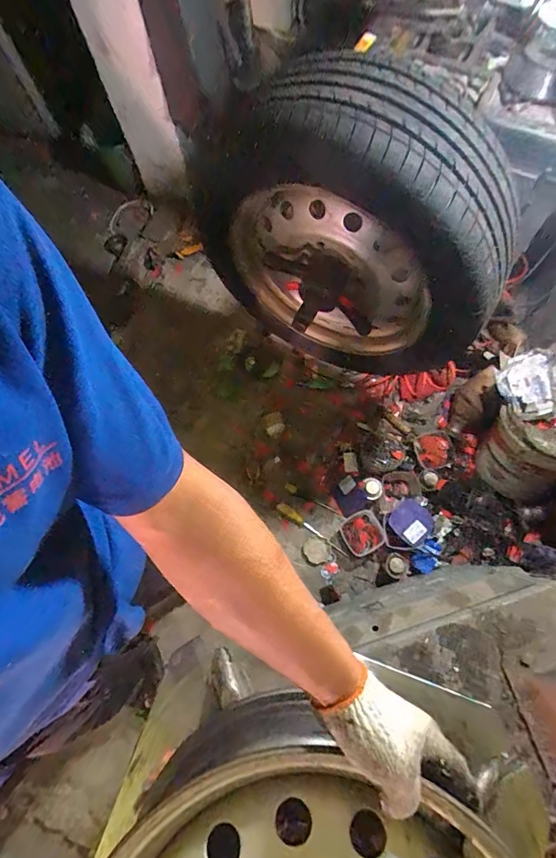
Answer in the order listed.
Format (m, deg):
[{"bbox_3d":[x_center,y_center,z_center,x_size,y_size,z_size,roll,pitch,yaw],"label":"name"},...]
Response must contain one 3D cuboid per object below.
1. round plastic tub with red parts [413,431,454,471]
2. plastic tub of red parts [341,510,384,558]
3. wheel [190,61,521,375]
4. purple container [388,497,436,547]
[{"bbox_3d":[0.509,0.071,1.369,0.137,0.051,0.125,-21,72,-4],"label":"round plastic tub with red parts"},{"bbox_3d":[0.262,0.326,1.301,0.121,0.050,0.126,-30,73,-7],"label":"plastic tub of red parts"},{"bbox_3d":[0.120,-0.366,0.847,0.583,0.562,0.204,28,75,11],"label":"wheel"},{"bbox_3d":[0.413,0.293,1.290,0.119,0.040,0.114,-40,53,-13],"label":"purple container"}]

